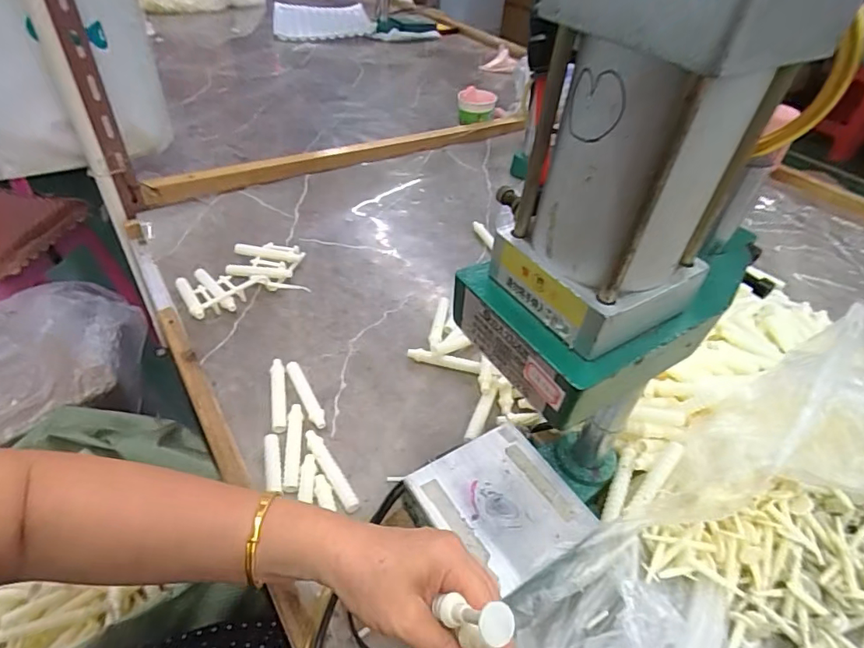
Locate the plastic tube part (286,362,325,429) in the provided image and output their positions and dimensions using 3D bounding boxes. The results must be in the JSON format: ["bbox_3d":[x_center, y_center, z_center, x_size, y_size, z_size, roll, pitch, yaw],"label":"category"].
[{"bbox_3d":[-0.137,0.077,0.531,0.015,0.011,0.093,-18,47,-23],"label":"plastic tube part"}]

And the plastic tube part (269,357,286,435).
[{"bbox_3d":[-0.166,0.076,0.524,0.016,0.014,0.092,-7,44,-13],"label":"plastic tube part"}]

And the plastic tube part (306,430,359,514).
[{"bbox_3d":[-0.097,0.140,0.468,0.015,0.012,0.099,-23,49,-27],"label":"plastic tube part"}]

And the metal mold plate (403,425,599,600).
[{"bbox_3d":[0.056,0.151,0.413,0.119,0.009,0.120,-22,48,-26],"label":"metal mold plate"}]

